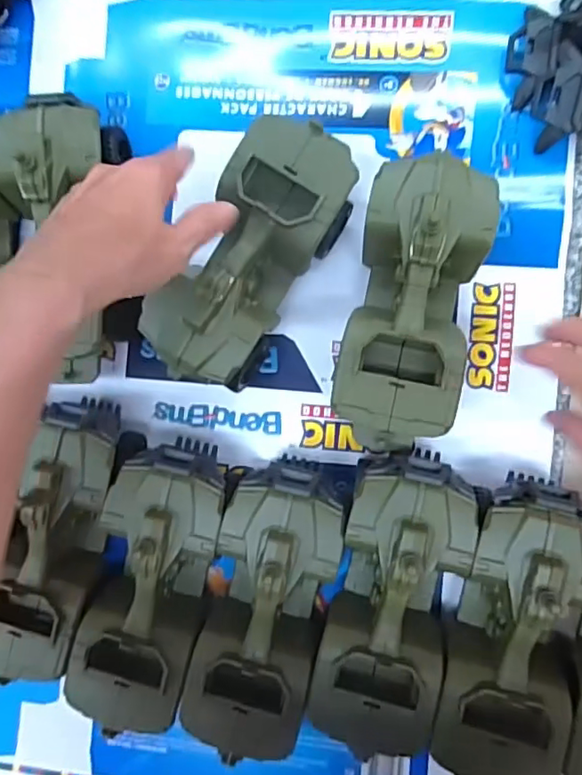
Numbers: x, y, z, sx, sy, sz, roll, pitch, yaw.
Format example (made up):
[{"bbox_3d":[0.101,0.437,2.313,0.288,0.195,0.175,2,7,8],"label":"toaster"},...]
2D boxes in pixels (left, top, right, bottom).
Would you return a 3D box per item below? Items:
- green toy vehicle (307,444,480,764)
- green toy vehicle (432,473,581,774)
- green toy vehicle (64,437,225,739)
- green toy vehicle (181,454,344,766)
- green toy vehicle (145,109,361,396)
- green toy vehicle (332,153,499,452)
[{"bbox_3d":[0.068,0.137,0.377,0.078,0.080,0.184,12,91,6],"label":"green toy vehicle"},{"bbox_3d":[0.147,0.153,0.368,0.078,0.080,0.184,13,92,6],"label":"green toy vehicle"},{"bbox_3d":[-0.093,0.134,0.397,0.078,0.078,0.185,13,92,6],"label":"green toy vehicle"},{"bbox_3d":[-0.013,0.139,0.387,0.079,0.078,0.173,12,91,6],"label":"green toy vehicle"},{"bbox_3d":[-0.027,-0.087,0.383,0.078,0.078,0.173,30,92,6],"label":"green toy vehicle"},{"bbox_3d":[0.079,-0.053,0.375,0.077,0.078,0.179,11,91,6],"label":"green toy vehicle"}]

